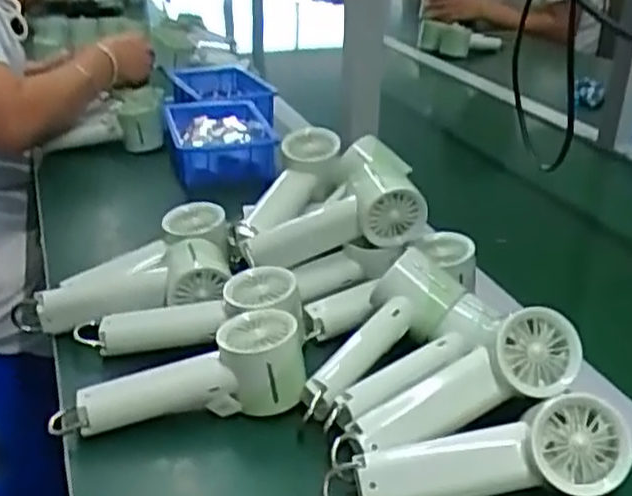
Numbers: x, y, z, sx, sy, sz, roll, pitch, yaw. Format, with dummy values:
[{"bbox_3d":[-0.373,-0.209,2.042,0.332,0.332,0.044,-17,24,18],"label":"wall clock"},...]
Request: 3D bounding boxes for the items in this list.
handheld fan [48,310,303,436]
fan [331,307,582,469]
[{"bbox_3d":[-0.102,0.109,0.591,0.192,0.060,0.078,-15,27,5],"label":"handheld fan"},{"bbox_3d":[0.098,0.101,0.538,0.193,0.051,0.055,-25,31,-6],"label":"fan"}]

